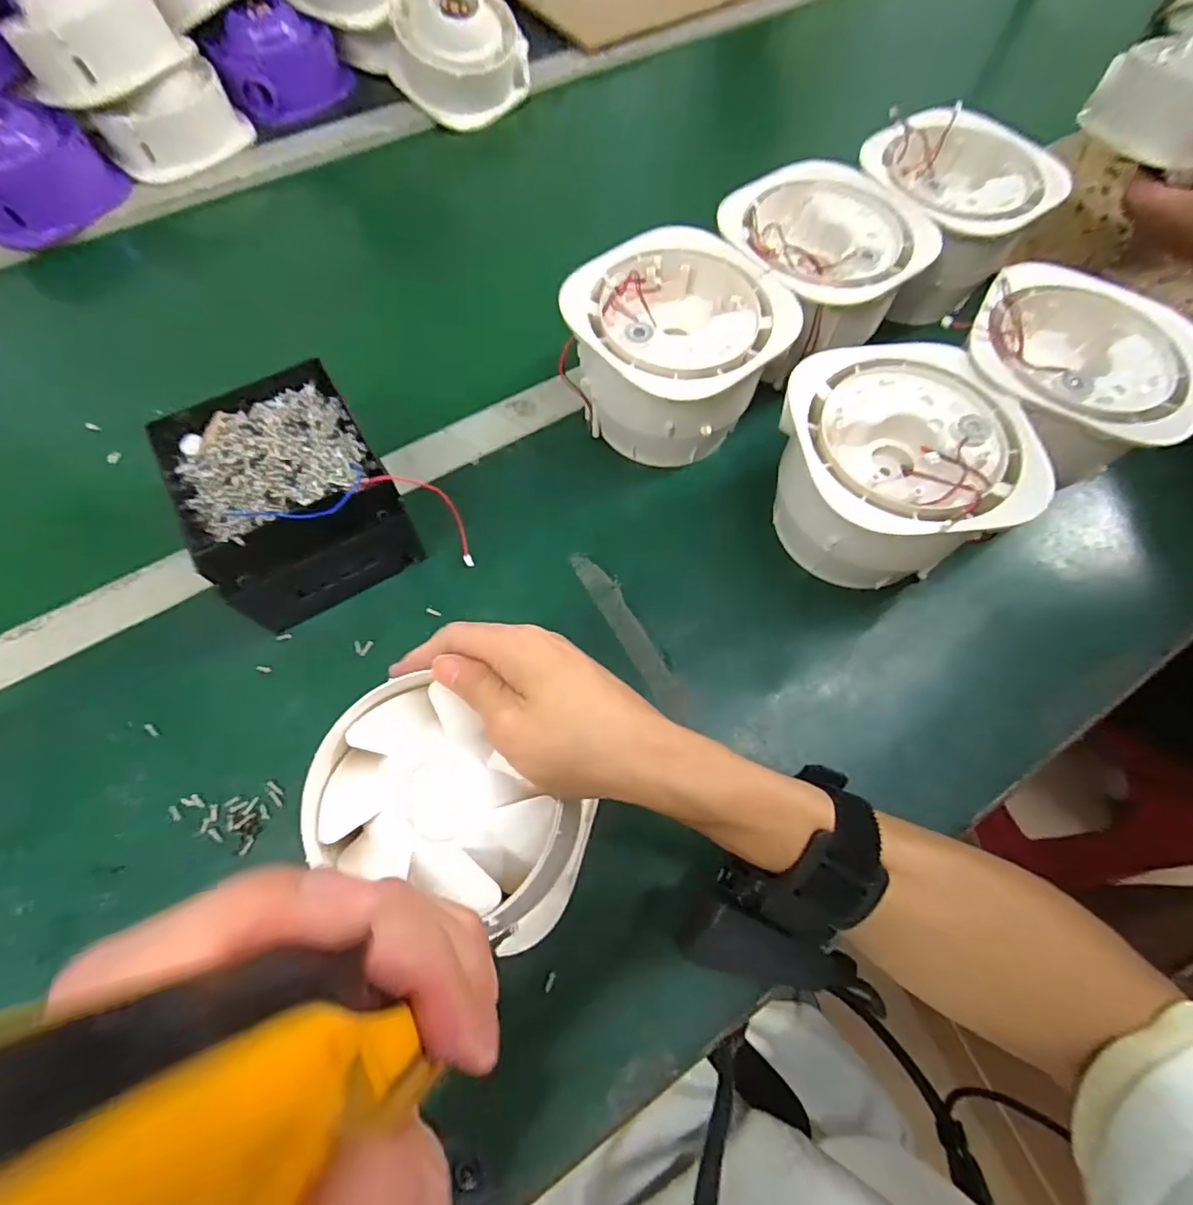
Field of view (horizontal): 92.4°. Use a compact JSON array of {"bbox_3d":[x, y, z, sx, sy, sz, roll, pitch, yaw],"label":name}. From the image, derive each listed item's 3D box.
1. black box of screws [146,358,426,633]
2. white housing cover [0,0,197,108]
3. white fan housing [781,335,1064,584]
[{"bbox_3d":[-0.207,-0.074,0.386,0.116,0.074,0.146,-31,69,-16],"label":"black box of screws"},{"bbox_3d":[-0.452,-0.509,0.517,0.145,0.063,0.081,-23,68,-11],"label":"white housing cover"},{"bbox_3d":[0.188,-0.083,0.378,0.136,0.088,0.129,1,64,-2],"label":"white fan housing"}]

